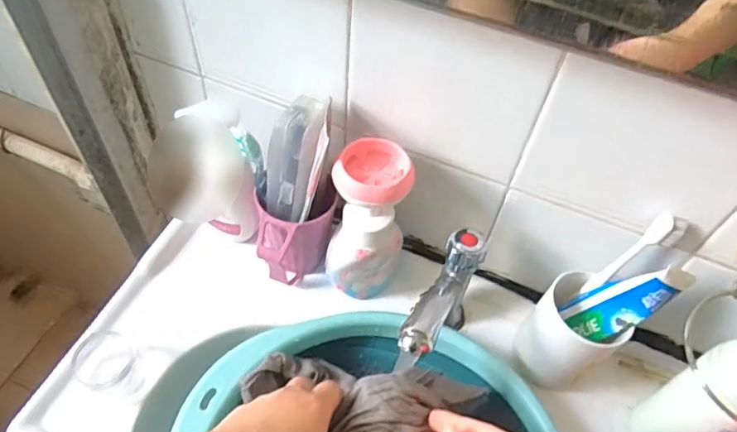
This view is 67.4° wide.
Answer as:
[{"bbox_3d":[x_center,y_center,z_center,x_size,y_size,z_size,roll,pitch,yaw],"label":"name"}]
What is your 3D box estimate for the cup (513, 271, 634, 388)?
[{"bbox_3d":[0.171,0.105,0.480,0.073,0.078,0.070,2,55,-3],"label":"cup"}]

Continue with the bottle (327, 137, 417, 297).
[{"bbox_3d":[0.000,0.009,0.500,0.063,0.148,0.071,17,56,7],"label":"bottle"}]

